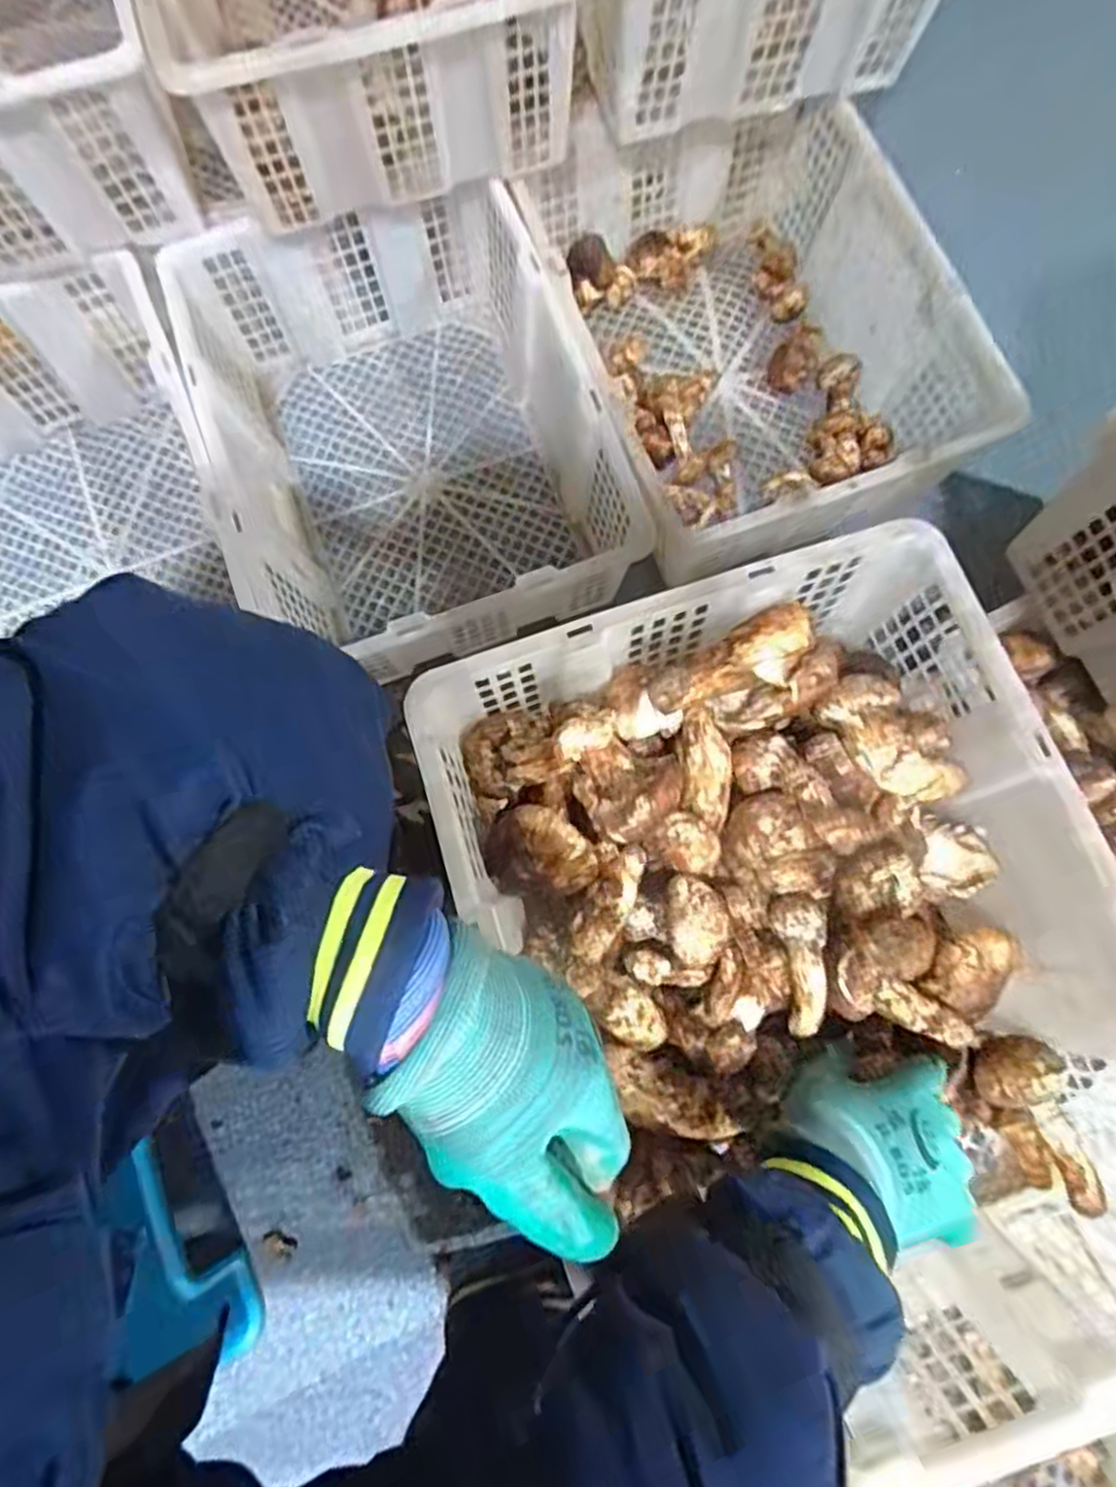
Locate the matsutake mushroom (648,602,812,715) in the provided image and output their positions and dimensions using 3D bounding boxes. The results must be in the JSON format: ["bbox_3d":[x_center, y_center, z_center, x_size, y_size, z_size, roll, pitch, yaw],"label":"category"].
[{"bbox_3d":[0.113,-0.041,0.473,0.114,0.041,0.045,-28,79,-5],"label":"matsutake mushroom"}]

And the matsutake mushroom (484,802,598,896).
[{"bbox_3d":[-0.012,0.068,0.464,0.068,0.045,0.053,-4,78,0],"label":"matsutake mushroom"}]

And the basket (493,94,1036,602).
[{"bbox_3d":[0.188,-0.423,0.776,0.357,0.162,0.460,-20,79,-3],"label":"basket"}]

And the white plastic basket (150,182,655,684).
[{"bbox_3d":[-0.150,-0.309,0.766,0.359,0.168,0.440,-19,79,-3],"label":"white plastic basket"}]

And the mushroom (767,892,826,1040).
[{"bbox_3d":[0.159,0.142,0.476,0.029,0.025,0.088,-9,78,-1],"label":"mushroom"}]

